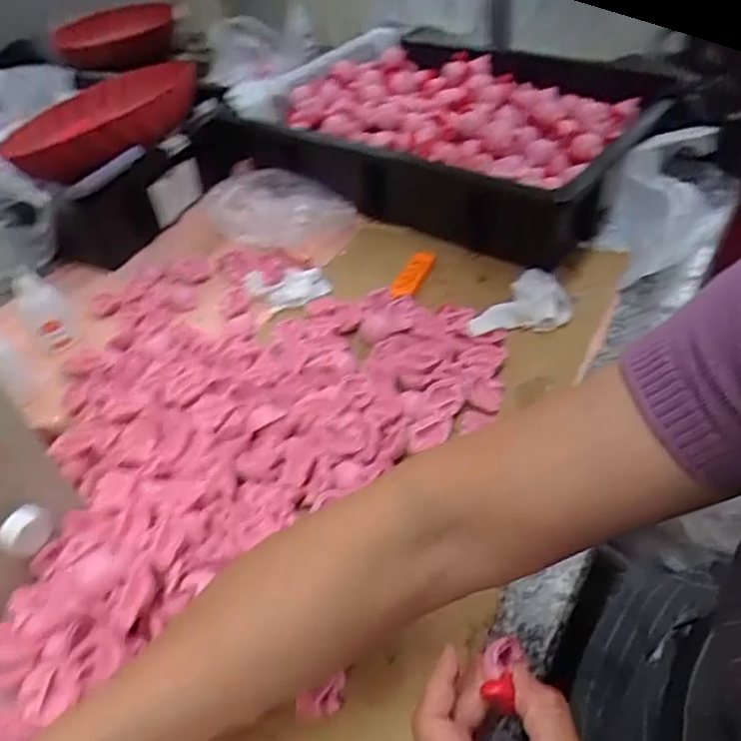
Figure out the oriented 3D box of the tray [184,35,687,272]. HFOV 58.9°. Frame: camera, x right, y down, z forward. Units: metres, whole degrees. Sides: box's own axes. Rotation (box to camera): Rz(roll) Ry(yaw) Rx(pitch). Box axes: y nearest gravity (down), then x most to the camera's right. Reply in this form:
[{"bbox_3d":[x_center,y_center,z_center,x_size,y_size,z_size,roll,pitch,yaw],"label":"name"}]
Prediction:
[{"bbox_3d":[0.090,-0.286,0.757,0.462,0.095,0.351,20,51,27],"label":"tray"}]

